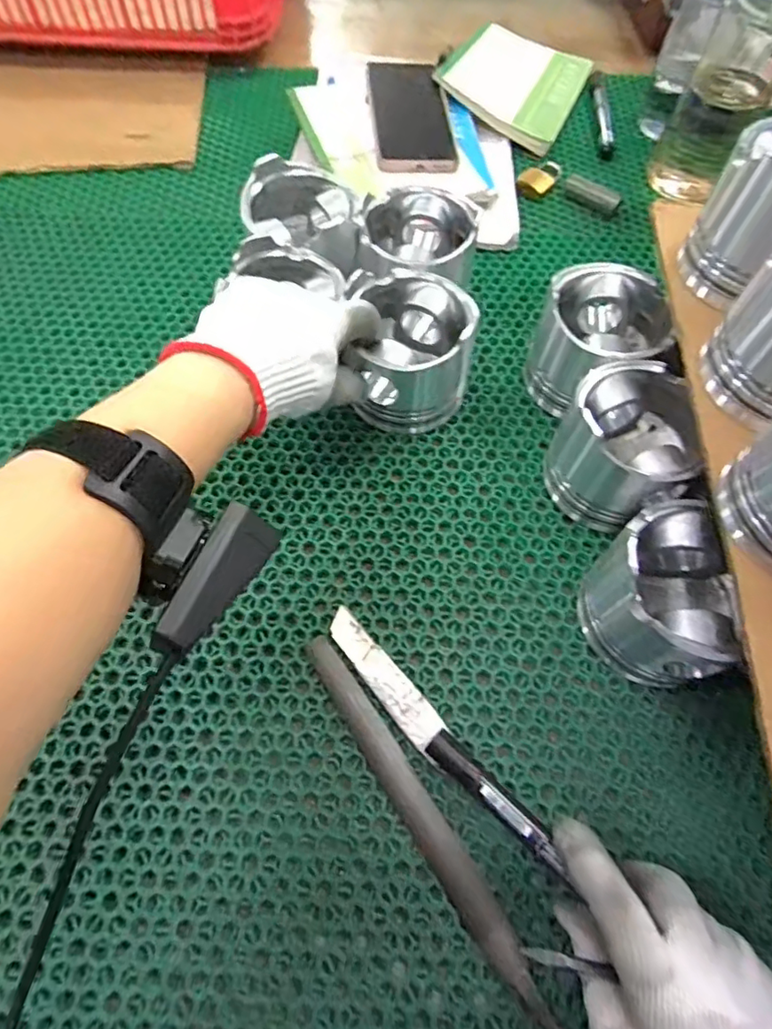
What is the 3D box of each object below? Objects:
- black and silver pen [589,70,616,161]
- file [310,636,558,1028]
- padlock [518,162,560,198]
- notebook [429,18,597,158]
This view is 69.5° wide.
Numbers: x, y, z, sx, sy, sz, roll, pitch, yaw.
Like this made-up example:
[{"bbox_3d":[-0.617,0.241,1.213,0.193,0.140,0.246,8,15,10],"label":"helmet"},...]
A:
[{"bbox_3d":[0.244,-0.452,0.627,0.019,0.012,0.152,3,62,1],"label":"black and silver pen"},{"bbox_3d":[0.021,0.173,0.312,0.017,0.006,0.238,-30,68,-14],"label":"file"},{"bbox_3d":[0.163,-0.346,0.568,0.058,0.010,0.031,-41,71,-18],"label":"padlock"},{"bbox_3d":[0.150,-0.502,0.639,0.144,0.016,0.197,28,62,-5],"label":"notebook"}]

